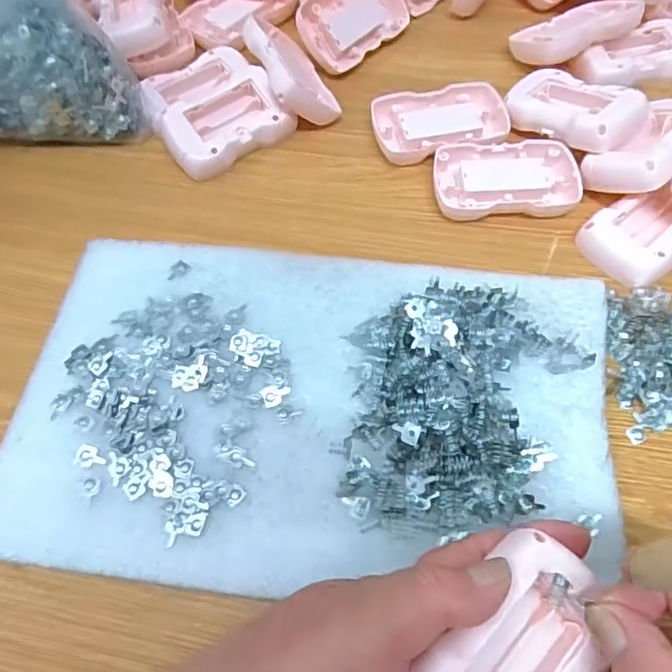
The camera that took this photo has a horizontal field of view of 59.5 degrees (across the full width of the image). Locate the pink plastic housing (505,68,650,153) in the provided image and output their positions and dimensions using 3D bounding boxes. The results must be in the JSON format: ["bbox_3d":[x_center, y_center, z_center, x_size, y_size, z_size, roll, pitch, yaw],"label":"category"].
[{"bbox_3d":[0.154,-0.150,0.388,0.083,0.020,0.050,32,66,34],"label":"pink plastic housing"}]

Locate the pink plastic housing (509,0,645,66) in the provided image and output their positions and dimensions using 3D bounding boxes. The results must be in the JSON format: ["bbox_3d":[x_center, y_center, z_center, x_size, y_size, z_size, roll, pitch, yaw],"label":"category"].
[{"bbox_3d":[0.175,-0.227,0.434,0.090,0.020,0.050,-26,51,-8],"label":"pink plastic housing"}]

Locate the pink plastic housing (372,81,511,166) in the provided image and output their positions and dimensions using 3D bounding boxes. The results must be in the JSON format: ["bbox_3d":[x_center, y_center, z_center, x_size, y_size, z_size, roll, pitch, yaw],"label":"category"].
[{"bbox_3d":[0.071,-0.143,0.401,0.089,0.018,0.054,-11,62,-4],"label":"pink plastic housing"}]

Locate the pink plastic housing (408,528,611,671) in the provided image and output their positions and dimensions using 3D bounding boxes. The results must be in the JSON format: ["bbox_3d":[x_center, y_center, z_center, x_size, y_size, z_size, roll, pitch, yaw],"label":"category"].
[{"bbox_3d":[0.062,0.113,0.203,0.045,0.024,0.080,41,71,19],"label":"pink plastic housing"}]

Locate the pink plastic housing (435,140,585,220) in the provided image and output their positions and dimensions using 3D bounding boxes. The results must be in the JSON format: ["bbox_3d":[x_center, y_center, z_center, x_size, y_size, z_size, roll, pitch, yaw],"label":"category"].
[{"bbox_3d":[0.108,-0.099,0.376,0.087,0.014,0.053,-4,62,0],"label":"pink plastic housing"}]

